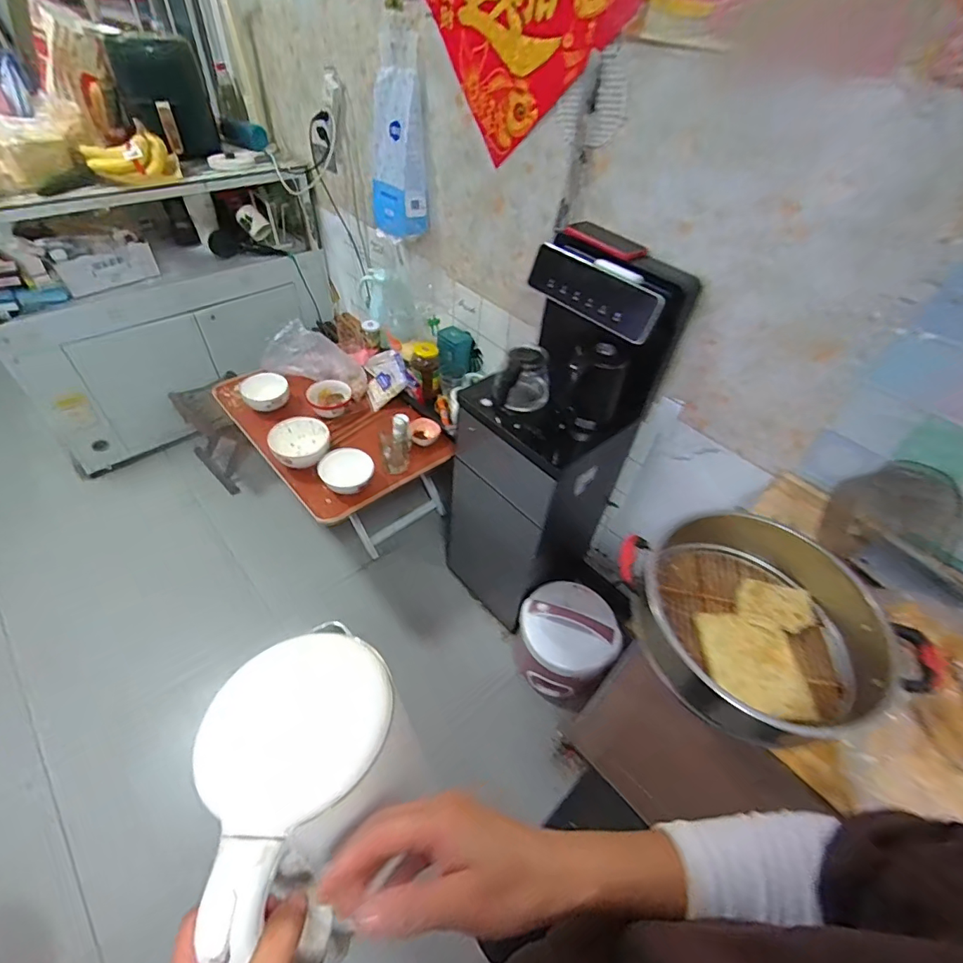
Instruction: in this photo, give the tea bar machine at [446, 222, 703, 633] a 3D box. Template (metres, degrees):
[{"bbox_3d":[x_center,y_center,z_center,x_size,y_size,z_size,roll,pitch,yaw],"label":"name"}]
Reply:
[{"bbox_3d":[0.158,-0.091,1.206,0.328,0.884,0.322,38,55,26],"label":"tea bar machine"}]

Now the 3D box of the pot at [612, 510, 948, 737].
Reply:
[{"bbox_3d":[0.374,0.188,0.667,0.310,0.121,0.319,3,47,-3],"label":"pot"}]

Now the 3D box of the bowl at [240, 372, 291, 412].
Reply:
[{"bbox_3d":[-0.627,-0.256,1.383,0.123,0.076,0.129,3,47,-3],"label":"bowl"}]

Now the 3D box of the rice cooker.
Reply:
[{"bbox_3d":[0.231,0.453,1.325,0.275,0.237,0.244,37,54,25],"label":"rice cooker"}]

